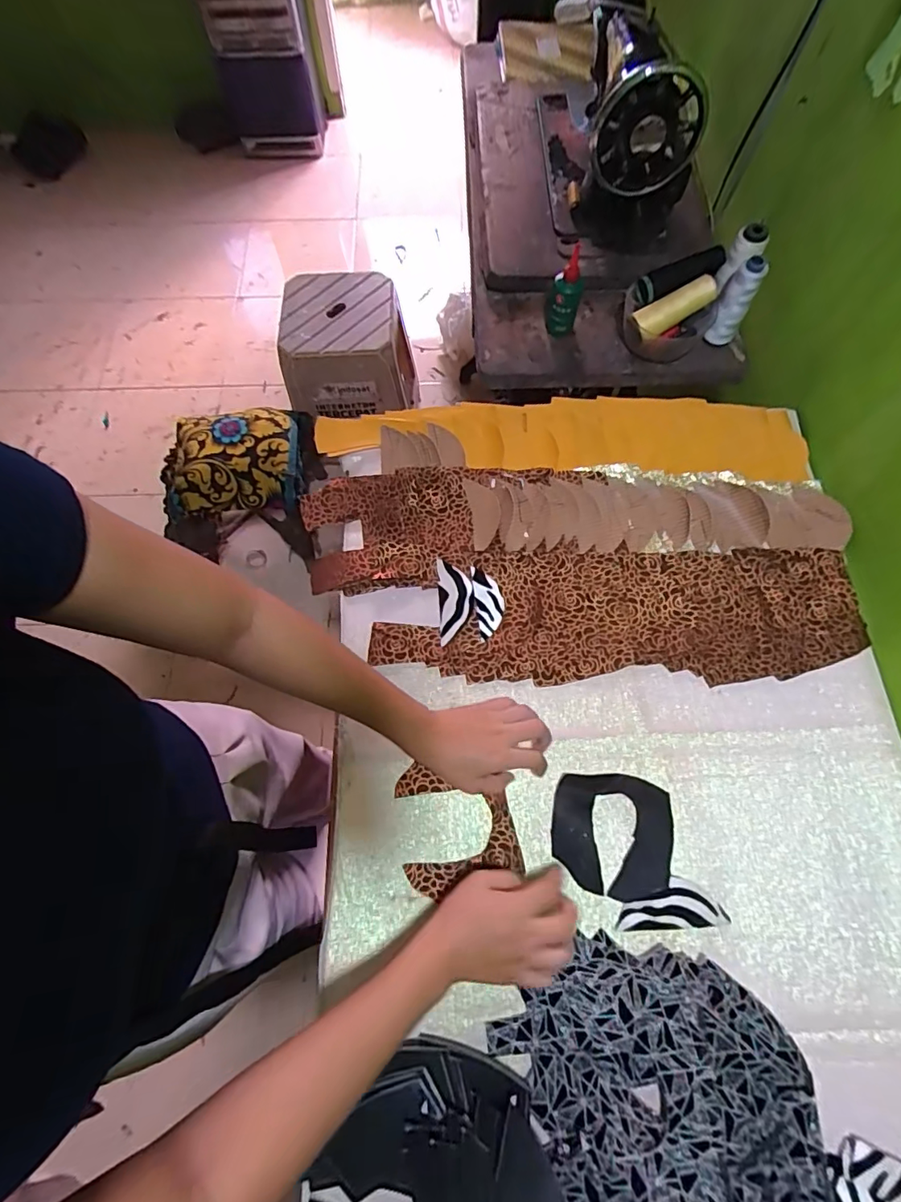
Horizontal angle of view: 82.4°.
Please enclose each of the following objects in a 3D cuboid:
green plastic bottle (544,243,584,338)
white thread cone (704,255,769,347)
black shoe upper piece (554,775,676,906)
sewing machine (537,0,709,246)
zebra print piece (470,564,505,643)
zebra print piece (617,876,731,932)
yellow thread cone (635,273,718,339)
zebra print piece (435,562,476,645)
[{"bbox_3d":[0.159,-0.424,0.722,0.045,0.099,0.039,11,70,5],"label":"green plastic bottle"},{"bbox_3d":[0.382,-0.401,0.698,0.042,0.110,0.046,30,73,11],"label":"white thread cone"},{"bbox_3d":[0.161,0.231,0.511,0.116,0.009,0.110,8,70,4],"label":"black shoe upper piece"},{"bbox_3d":[0.237,-0.753,0.765,0.158,0.205,0.388,-3,70,0],"label":"sewing machine"},{"bbox_3d":[0.045,0.000,0.599,0.033,0.004,0.088,-6,70,-1],"label":"zebra print piece"},{"bbox_3d":[0.208,0.288,0.487,0.099,0.005,0.040,-4,70,-1],"label":"zebra print piece"},{"bbox_3d":[0.307,-0.400,0.703,0.115,0.035,0.037,-27,71,4],"label":"yellow thread cone"},{"bbox_3d":[0.006,-0.001,0.601,0.041,0.004,0.099,-3,70,0],"label":"zebra print piece"}]

